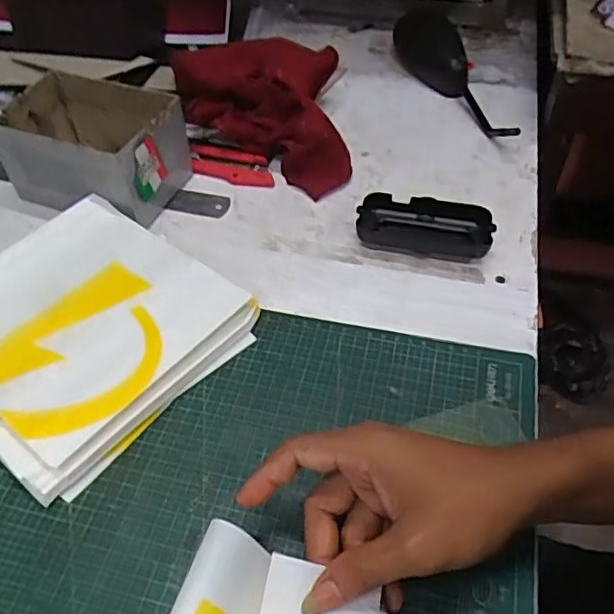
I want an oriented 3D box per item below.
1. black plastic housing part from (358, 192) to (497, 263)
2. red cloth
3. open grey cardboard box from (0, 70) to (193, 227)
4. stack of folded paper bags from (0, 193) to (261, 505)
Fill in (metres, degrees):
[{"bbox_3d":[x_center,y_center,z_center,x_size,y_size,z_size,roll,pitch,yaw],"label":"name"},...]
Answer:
[{"bbox_3d":[0.099,-0.068,0.516,0.108,0.030,0.050,11,50,10],"label":"black plastic housing part"},{"bbox_3d":[-0.051,-0.202,0.611,0.176,0.070,0.192,-4,49,-2],"label":"red cloth"},{"bbox_3d":[-0.202,-0.149,0.562,0.161,0.082,0.111,16,51,14],"label":"open grey cardboard box"},{"bbox_3d":[-0.173,0.017,0.447,0.194,0.033,0.203,32,57,26],"label":"stack of folded paper bags"}]

